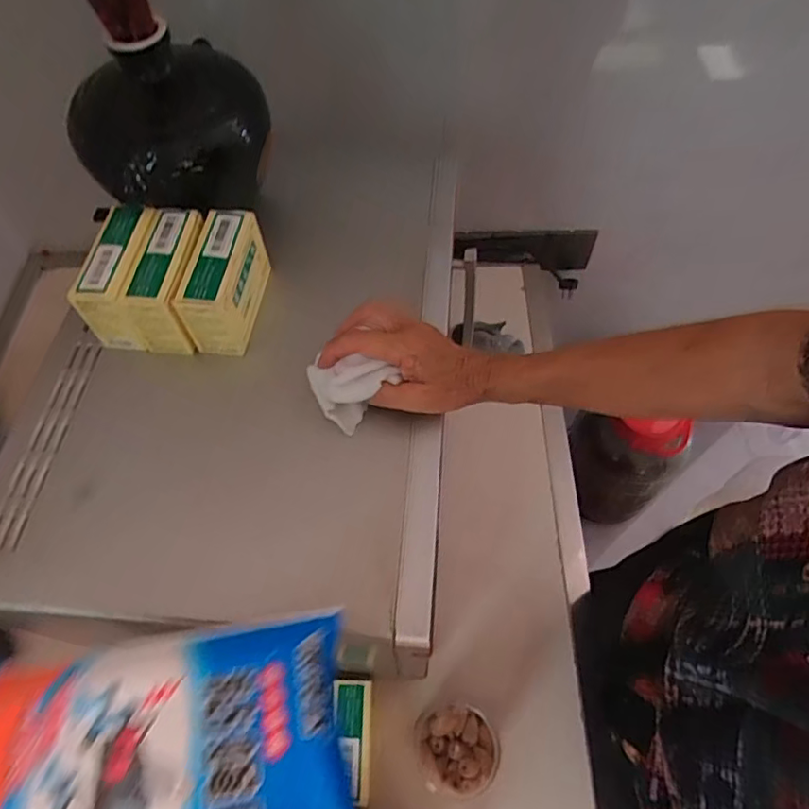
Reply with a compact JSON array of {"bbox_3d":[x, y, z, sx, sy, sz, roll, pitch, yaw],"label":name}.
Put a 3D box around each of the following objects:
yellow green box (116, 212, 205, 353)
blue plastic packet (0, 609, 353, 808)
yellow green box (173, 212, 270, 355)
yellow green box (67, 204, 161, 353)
[{"bbox_3d":[-0.196,-0.105,0.490,0.043,0.067,0.101,6,60,4],"label":"yellow green box"},{"bbox_3d":[-0.140,0.203,0.303,0.217,0.015,0.145,-8,60,-4],"label":"blue plastic packet"},{"bbox_3d":[-0.151,-0.105,0.489,0.044,0.064,0.101,6,60,4],"label":"yellow green box"},{"bbox_3d":[-0.236,-0.109,0.490,0.047,0.066,0.101,4,60,3],"label":"yellow green box"}]

